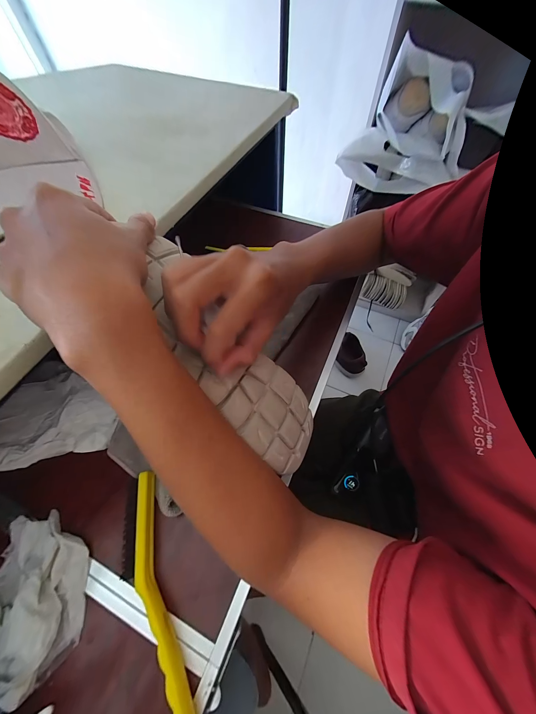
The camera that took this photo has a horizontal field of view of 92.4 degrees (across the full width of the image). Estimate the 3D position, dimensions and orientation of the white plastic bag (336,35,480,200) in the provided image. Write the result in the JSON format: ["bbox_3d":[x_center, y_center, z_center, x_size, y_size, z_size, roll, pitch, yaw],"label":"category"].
[{"bbox_3d":[0.322,-0.545,0.597,0.257,0.220,0.169,10,62,7],"label":"white plastic bag"}]

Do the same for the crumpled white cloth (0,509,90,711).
[{"bbox_3d":[-0.223,0.223,0.236,0.100,0.029,0.123,3,61,3],"label":"crumpled white cloth"}]

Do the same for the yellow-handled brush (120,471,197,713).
[{"bbox_3d":[-0.108,0.223,0.238,0.040,0.023,0.216,-20,62,-9],"label":"yellow-handled brush"}]

